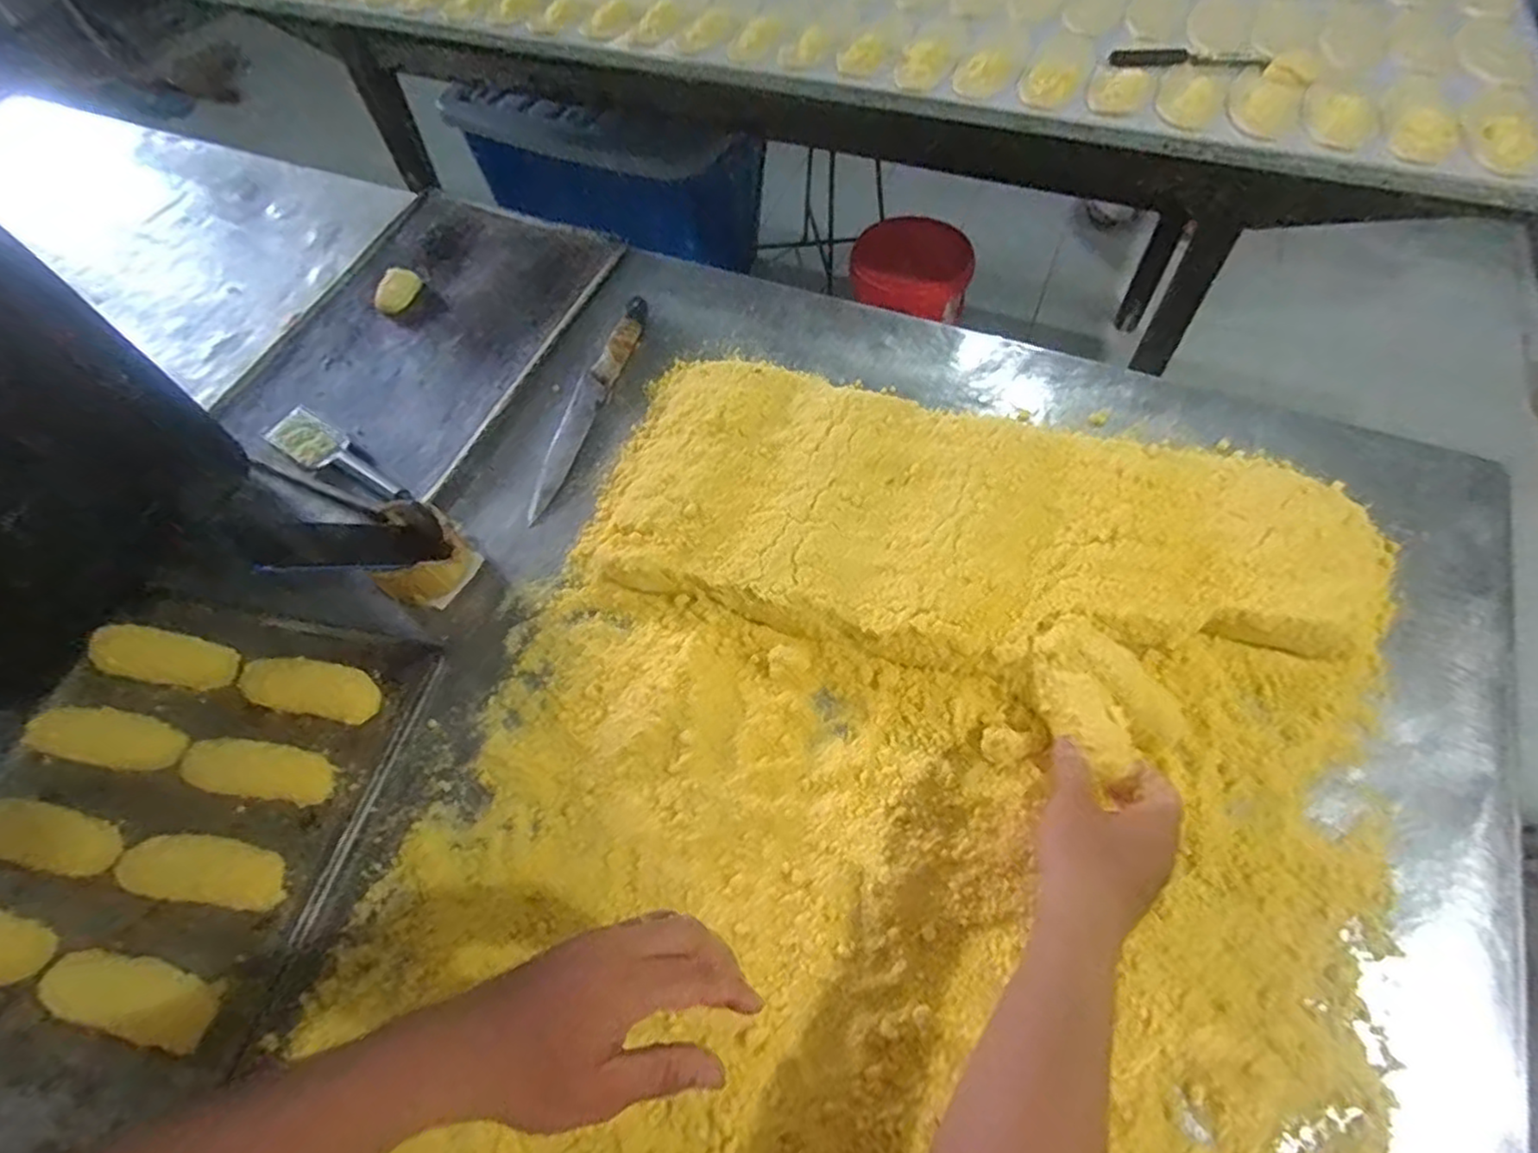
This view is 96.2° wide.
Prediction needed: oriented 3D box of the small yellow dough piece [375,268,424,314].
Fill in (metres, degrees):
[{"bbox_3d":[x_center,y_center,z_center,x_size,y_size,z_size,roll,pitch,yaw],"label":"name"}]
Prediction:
[{"bbox_3d":[-0.465,-0.358,0.860,0.035,0.021,0.064,7,63,7],"label":"small yellow dough piece"}]

